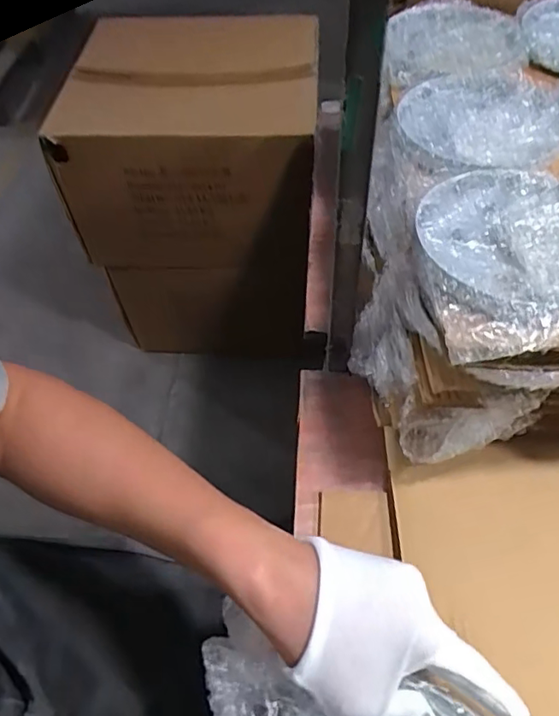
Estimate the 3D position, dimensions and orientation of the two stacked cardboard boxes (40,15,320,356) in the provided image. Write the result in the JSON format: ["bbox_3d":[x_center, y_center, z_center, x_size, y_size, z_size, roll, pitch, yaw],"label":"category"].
[{"bbox_3d":[-0.157,-0.345,1.188,0.495,0.576,0.409,4,55,6],"label":"two stacked cardboard boxes"}]

